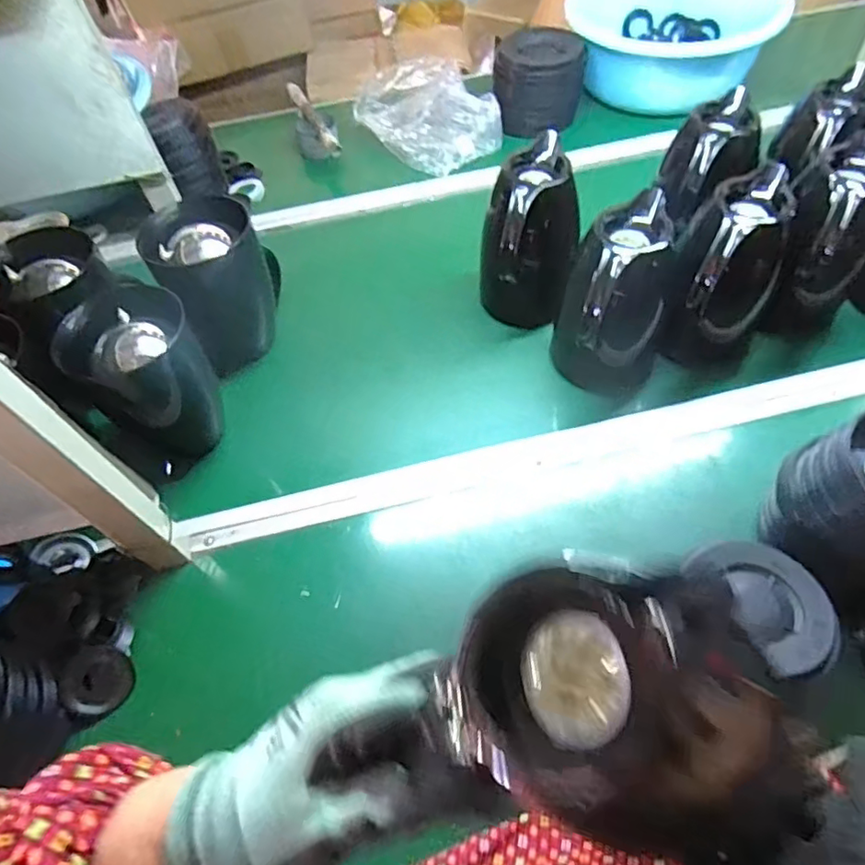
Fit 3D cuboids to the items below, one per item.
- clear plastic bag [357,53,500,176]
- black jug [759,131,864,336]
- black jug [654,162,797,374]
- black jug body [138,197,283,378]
[{"bbox_3d":[-0.009,-0.582,1.038,0.200,0.068,0.284,-29,58,-14],"label":"clear plastic bag"},{"bbox_3d":[0.460,-0.214,0.673,0.111,0.185,0.161,29,62,22],"label":"black jug"},{"bbox_3d":[0.334,-0.170,0.659,0.116,0.195,0.156,24,61,20],"label":"black jug"},{"bbox_3d":[-0.254,-0.178,0.716,0.137,0.181,0.125,-23,57,-11],"label":"black jug body"}]

